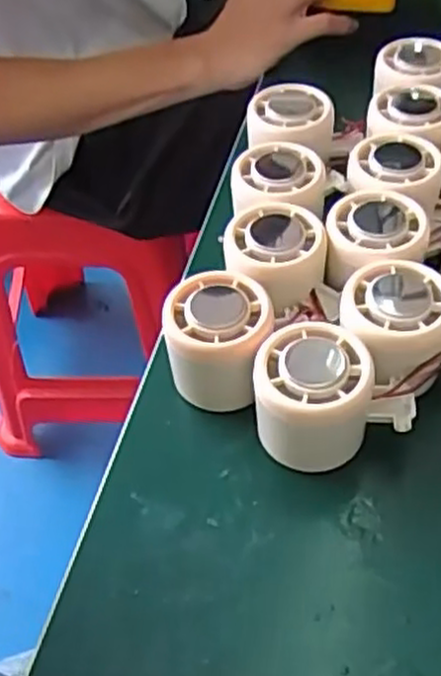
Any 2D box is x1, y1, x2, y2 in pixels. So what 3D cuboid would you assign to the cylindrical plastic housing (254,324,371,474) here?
[{"bbox_3d":[0.046,0.030,0.368,0.052,0.062,0.051,-3,49,3],"label":"cylindrical plastic housing"}]

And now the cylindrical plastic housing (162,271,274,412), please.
[{"bbox_3d":[-0.001,0.004,0.395,0.055,0.062,0.050,-3,49,3],"label":"cylindrical plastic housing"}]

